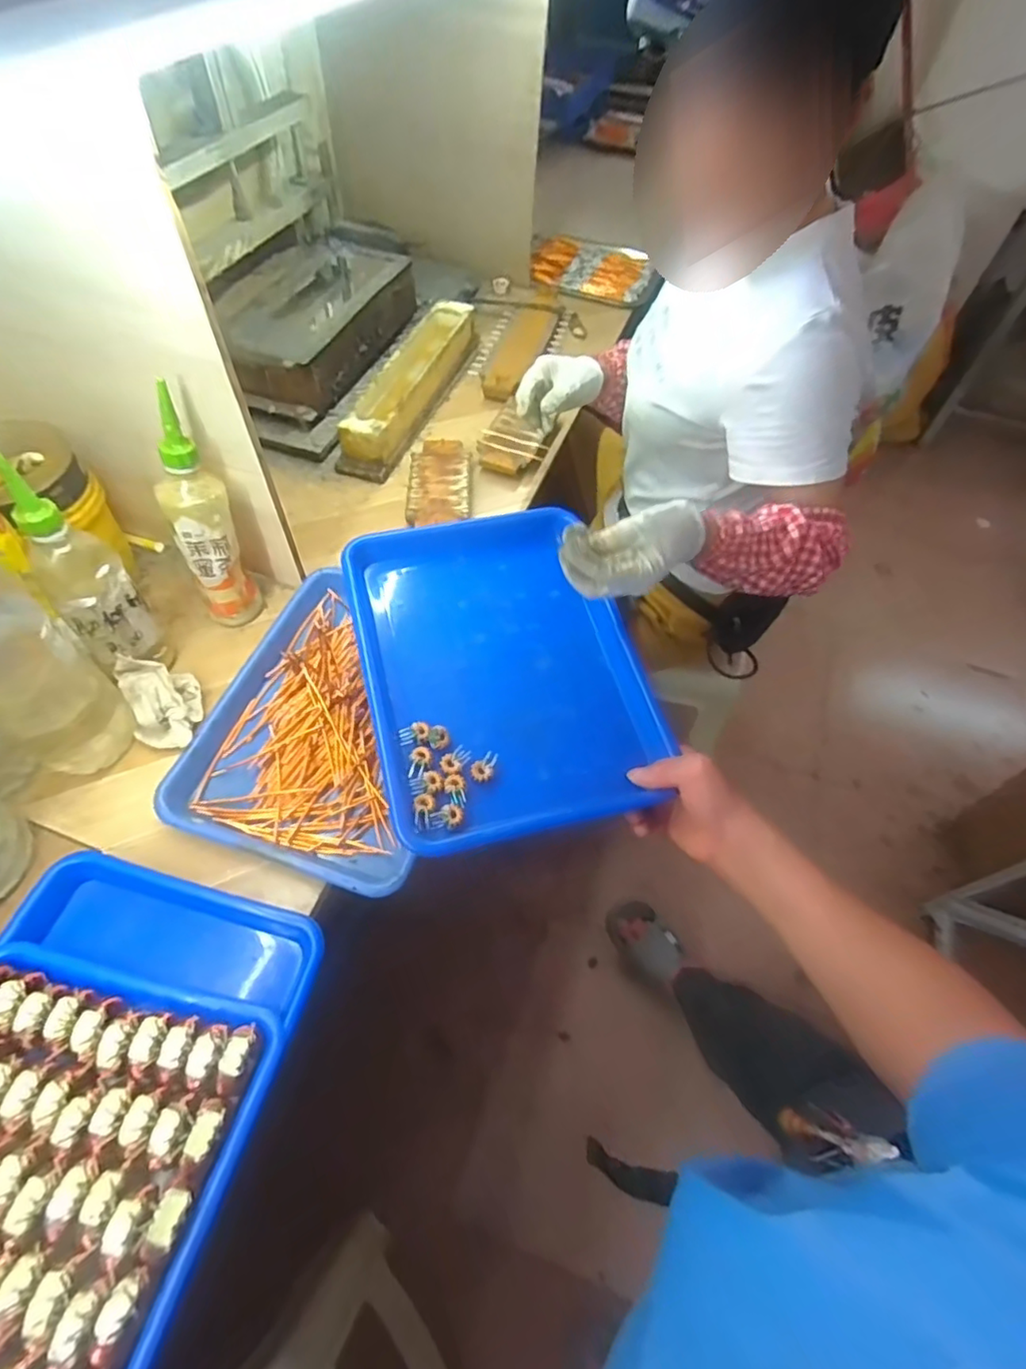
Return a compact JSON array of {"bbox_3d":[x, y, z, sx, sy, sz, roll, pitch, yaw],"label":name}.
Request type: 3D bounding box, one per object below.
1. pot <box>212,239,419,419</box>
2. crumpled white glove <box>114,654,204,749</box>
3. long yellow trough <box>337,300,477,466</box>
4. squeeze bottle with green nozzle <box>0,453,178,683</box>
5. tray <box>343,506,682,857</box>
[{"bbox_3d":[-0.306,-0.559,0.935,0.201,0.111,0.407,18,58,7],"label":"pot"},{"bbox_3d":[-0.352,0.018,0.608,0.065,0.055,0.087,-15,60,-13],"label":"crumpled white glove"},{"bbox_3d":[-0.152,-0.466,0.923,0.076,0.059,0.384,17,58,7],"label":"long yellow trough"},{"bbox_3d":[-0.389,-0.087,0.565,0.062,0.234,0.063,-20,61,-16],"label":"squeeze bottle with green nozzle"},{"bbox_3d":[-0.013,-0.025,0.572,0.245,0.046,0.331,-12,59,-12],"label":"tray"}]

